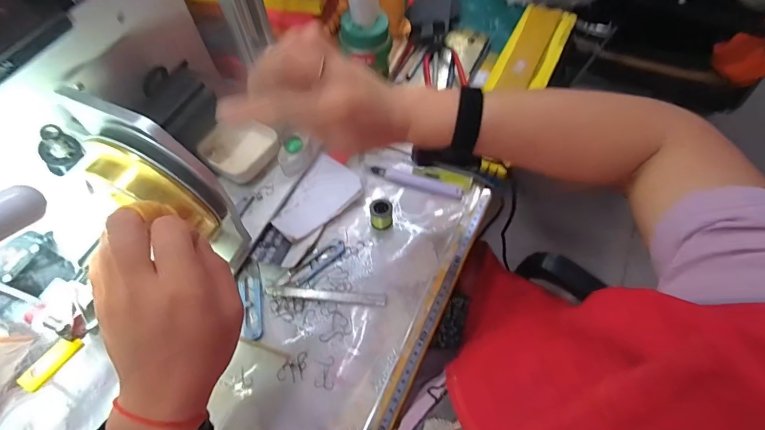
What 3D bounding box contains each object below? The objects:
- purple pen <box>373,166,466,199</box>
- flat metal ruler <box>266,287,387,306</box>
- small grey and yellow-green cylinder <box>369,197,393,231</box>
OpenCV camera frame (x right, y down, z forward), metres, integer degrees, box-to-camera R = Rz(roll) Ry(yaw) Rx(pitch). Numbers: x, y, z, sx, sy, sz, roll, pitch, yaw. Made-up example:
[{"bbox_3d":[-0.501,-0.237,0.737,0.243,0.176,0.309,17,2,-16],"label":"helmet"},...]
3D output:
[{"bbox_3d":[0.044,-0.043,0.509,0.118,0.009,0.017,15,63,9],"label":"purple pen"},{"bbox_3d":[-0.062,0.089,0.440,0.132,0.006,0.010,5,62,3],"label":"flat metal ruler"},{"bbox_3d":[-0.001,-0.001,0.476,0.027,0.029,0.024,-11,62,-6],"label":"small grey and yellow-green cylinder"}]

